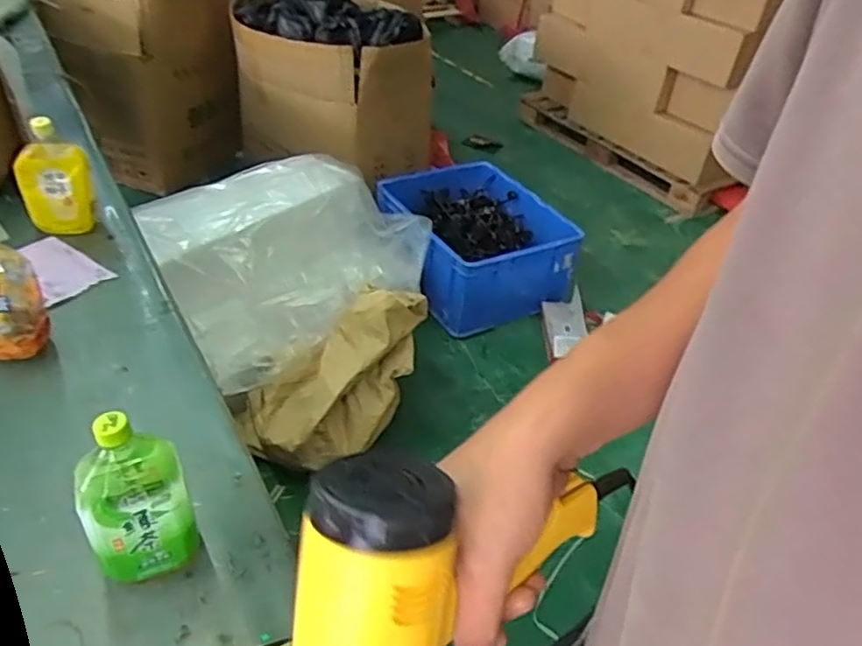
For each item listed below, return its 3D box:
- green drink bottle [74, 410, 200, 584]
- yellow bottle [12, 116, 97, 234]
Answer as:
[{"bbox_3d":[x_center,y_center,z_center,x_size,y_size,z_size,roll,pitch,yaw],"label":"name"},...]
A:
[{"bbox_3d":[-0.299,0.171,0.685,0.094,0.206,0.082,-13,42,-22],"label":"green drink bottle"},{"bbox_3d":[-0.680,-0.267,1.221,0.117,0.190,0.086,-10,40,-20],"label":"yellow bottle"}]

